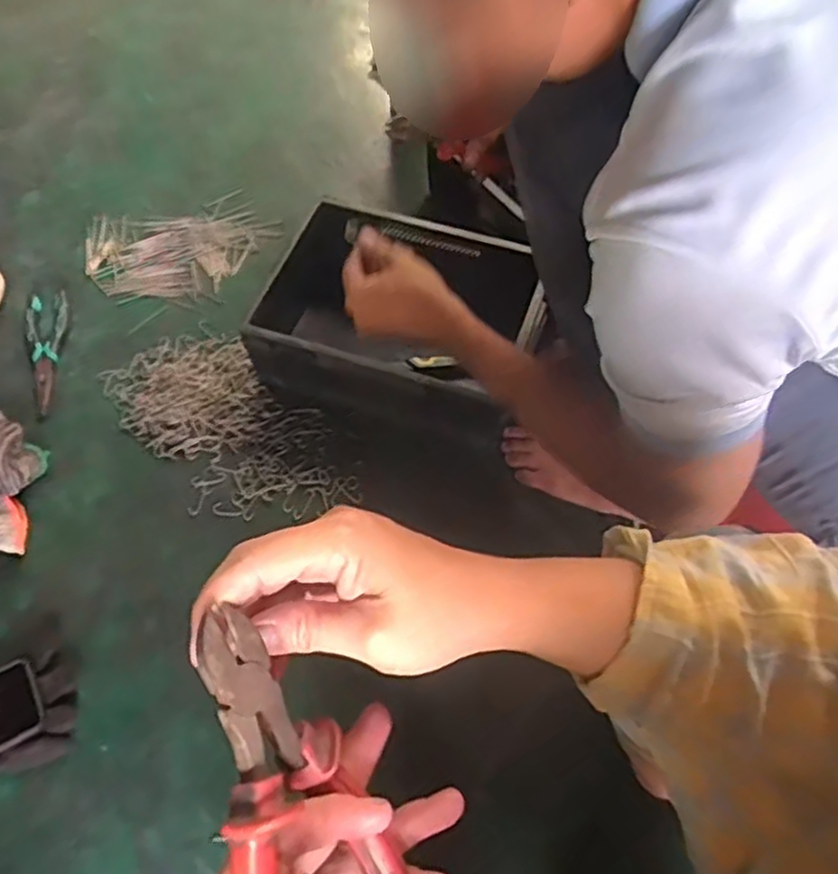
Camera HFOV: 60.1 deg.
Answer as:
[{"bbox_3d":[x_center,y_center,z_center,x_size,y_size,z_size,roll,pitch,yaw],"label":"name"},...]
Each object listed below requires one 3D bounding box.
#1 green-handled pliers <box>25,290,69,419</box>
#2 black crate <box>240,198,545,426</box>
[{"bbox_3d":[-0.511,-0.116,0.989,0.052,0.008,0.201,-12,61,-4],"label":"green-handled pliers"},{"bbox_3d":[-0.044,-0.160,0.947,0.358,0.116,0.266,16,63,11],"label":"black crate"}]

